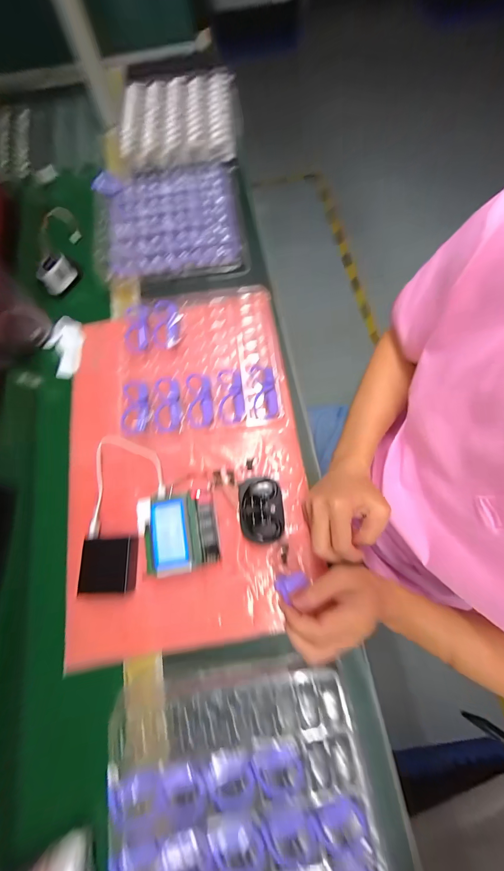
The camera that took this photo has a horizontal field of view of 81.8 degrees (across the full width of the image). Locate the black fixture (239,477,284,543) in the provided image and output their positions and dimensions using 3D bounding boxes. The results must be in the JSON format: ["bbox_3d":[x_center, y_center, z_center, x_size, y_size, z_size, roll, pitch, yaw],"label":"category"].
[{"bbox_3d":[0.013,0.101,0.397,0.057,0.029,0.081,-4,76,0],"label":"black fixture"}]

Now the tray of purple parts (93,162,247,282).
[{"bbox_3d":[-0.155,-0.410,0.540,0.257,0.025,0.253,-8,76,-1],"label":"tray of purple parts"}]

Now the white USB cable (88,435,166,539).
[{"bbox_3d":[-0.174,0.069,0.415,0.106,0.021,0.139,-3,75,-1],"label":"white USB cable"}]

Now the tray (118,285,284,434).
[{"bbox_3d":[-0.086,-0.127,0.460,0.252,0.026,0.239,-6,76,0],"label":"tray"}]

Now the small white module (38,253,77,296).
[{"bbox_3d":[-0.367,-0.305,0.546,0.066,0.048,0.030,-41,48,1],"label":"small white module"}]

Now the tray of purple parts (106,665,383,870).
[{"bbox_3d":[-0.007,0.389,0.280,0.254,0.042,0.253,-8,65,-1],"label":"tray of purple parts"}]

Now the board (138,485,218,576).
[{"bbox_3d":[-0.094,0.124,0.383,0.093,0.044,0.100,-9,74,-1],"label":"board"}]

